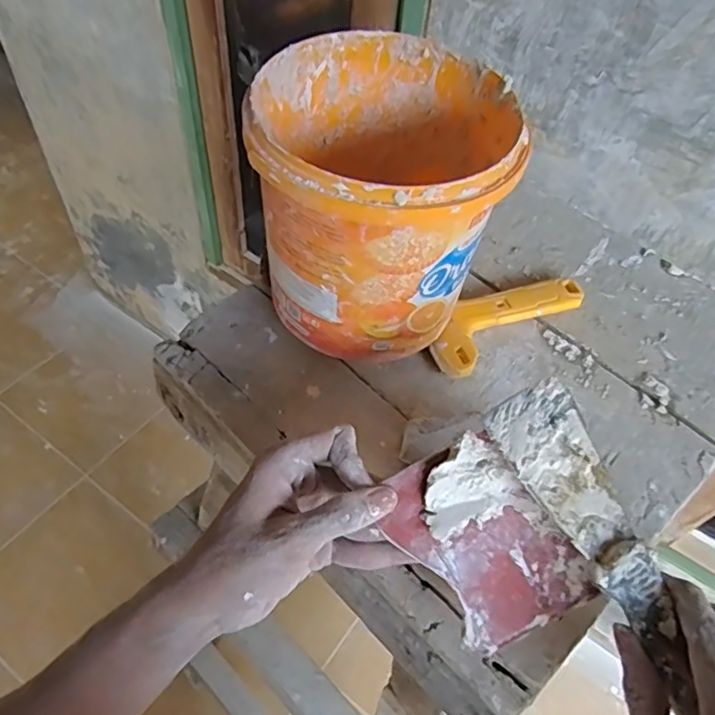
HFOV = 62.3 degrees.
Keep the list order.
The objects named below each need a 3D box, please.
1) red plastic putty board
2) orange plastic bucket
[{"bbox_3d":[0.067,0.098,0.308,0.071,0.007,0.108,-37,94,-3],"label":"red plastic putty board"},{"bbox_3d":[0.010,-0.103,0.408,0.154,0.153,0.163,0,53,-6],"label":"orange plastic bucket"}]

